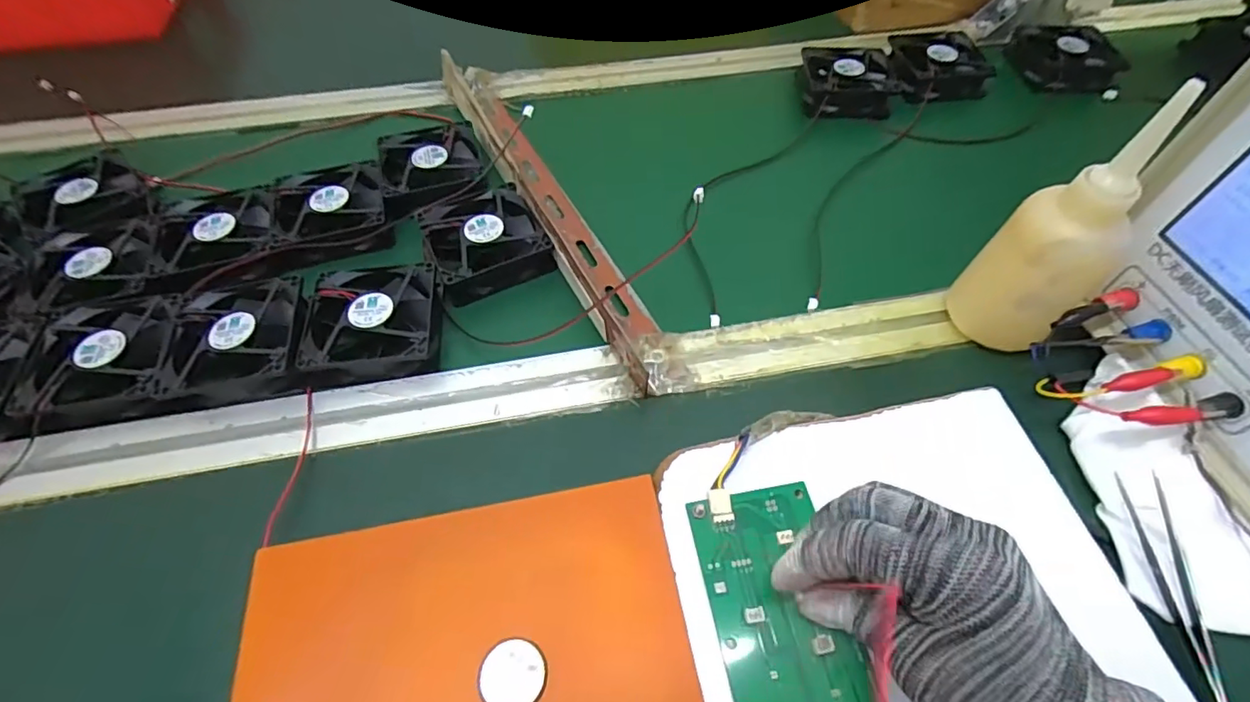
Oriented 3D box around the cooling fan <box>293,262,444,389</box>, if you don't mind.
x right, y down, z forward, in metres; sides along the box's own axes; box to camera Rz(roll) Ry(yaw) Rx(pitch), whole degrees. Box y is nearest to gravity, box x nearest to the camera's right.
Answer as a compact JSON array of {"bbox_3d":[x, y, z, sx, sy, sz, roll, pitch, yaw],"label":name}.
[{"bbox_3d":[-0.166,-0.018,0.372,0.082,0.025,0.084,-4,51,-3],"label":"cooling fan"}]

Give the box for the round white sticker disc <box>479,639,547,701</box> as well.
[{"bbox_3d":[-0.049,0.144,0.247,0.028,0.004,0.028,0,51,1],"label":"round white sticker disc"}]

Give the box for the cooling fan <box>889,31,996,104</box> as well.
[{"bbox_3d":[0.305,-0.276,0.542,0.088,0.023,0.090,5,51,5],"label":"cooling fan"}]

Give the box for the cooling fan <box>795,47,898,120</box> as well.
[{"bbox_3d":[0.209,-0.253,0.525,0.082,0.025,0.082,3,51,4],"label":"cooling fan"}]

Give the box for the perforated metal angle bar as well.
[{"bbox_3d":[-0.066,-0.127,0.440,0.046,0.035,0.384,-22,54,-16],"label":"perforated metal angle bar"}]

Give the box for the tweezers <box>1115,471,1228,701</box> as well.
[{"bbox_3d":[0.272,0.118,0.272,0.018,0.011,0.120,4,51,4],"label":"tweezers"}]

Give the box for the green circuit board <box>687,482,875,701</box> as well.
[{"bbox_3d":[0.075,0.130,0.259,0.064,0.007,0.134,-10,58,-7],"label":"green circuit board"}]

